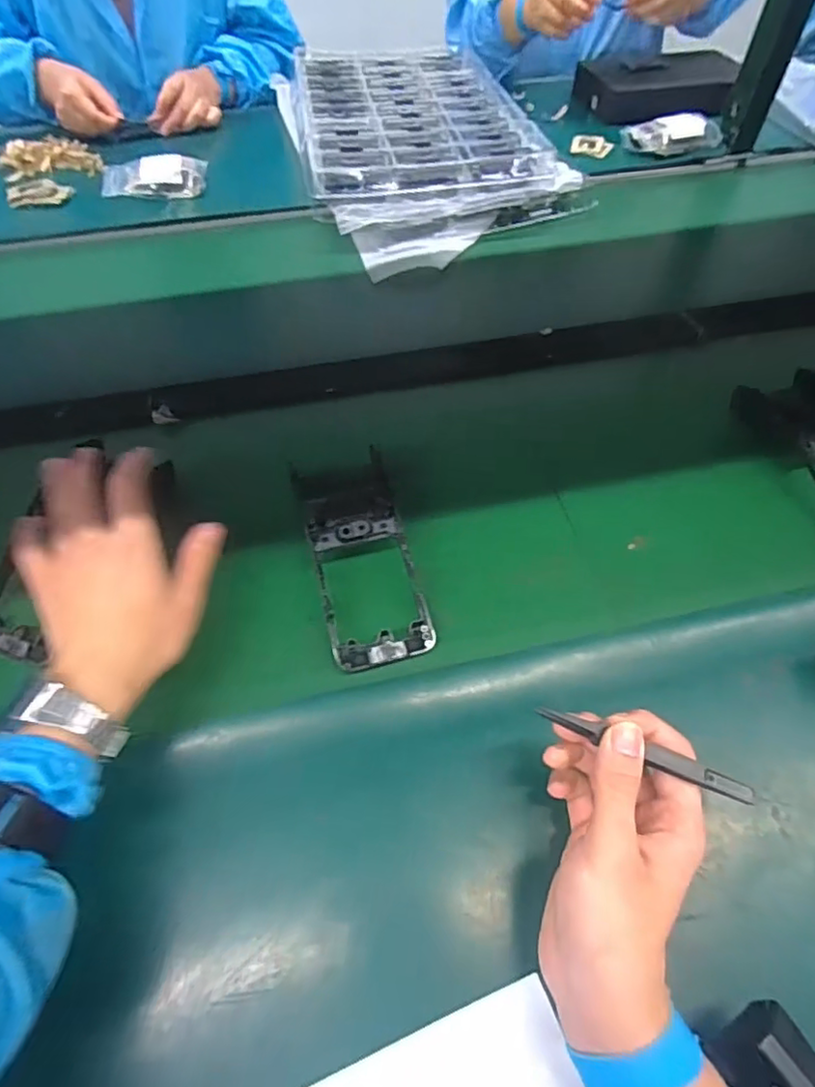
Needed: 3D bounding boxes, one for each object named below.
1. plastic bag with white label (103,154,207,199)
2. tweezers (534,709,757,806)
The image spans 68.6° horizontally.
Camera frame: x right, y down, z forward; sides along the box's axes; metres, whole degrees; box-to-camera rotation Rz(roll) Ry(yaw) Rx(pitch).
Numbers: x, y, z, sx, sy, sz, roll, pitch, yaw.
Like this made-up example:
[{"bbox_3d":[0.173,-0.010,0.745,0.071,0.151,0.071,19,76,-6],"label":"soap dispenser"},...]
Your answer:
[{"bbox_3d":[-0.334,-0.486,0.794,0.127,0.029,0.074,-10,57,-7],"label":"plastic bag with white label"},{"bbox_3d":[0.120,0.106,0.305,0.109,0.007,0.010,19,58,13],"label":"tweezers"}]

